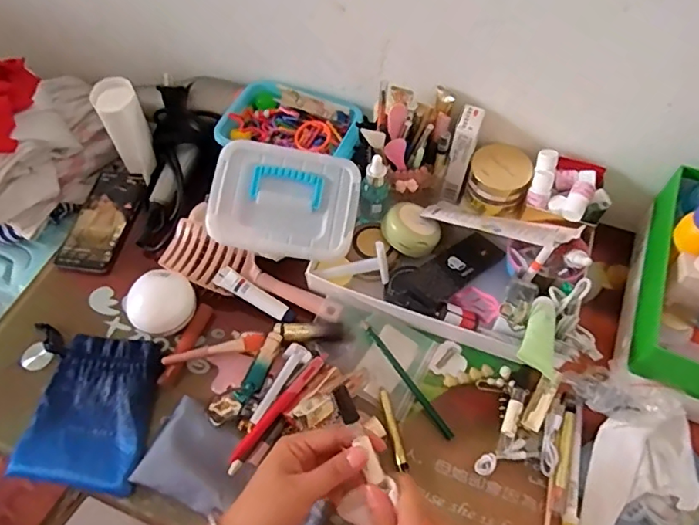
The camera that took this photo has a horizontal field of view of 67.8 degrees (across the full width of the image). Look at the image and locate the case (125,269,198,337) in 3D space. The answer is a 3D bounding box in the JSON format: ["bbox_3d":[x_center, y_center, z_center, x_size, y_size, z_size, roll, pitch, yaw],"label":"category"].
[{"bbox_3d":[-0.219,0.047,0.606,0.074,0.024,0.074,0,83,-2],"label":"case"}]

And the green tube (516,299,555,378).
[{"bbox_3d":[0.184,0.065,0.501,0.032,0.013,0.107,19,38,14],"label":"green tube"}]

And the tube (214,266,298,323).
[{"bbox_3d":[-0.114,0.040,0.621,0.103,0.019,0.026,29,65,18],"label":"tube"}]

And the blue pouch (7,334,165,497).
[{"bbox_3d":[-0.274,0.156,0.560,0.125,0.013,0.152,6,60,6],"label":"blue pouch"}]

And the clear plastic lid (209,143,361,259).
[{"bbox_3d":[-0.076,-0.073,0.620,0.170,0.014,0.128,8,80,-3],"label":"clear plastic lid"}]

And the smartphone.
[{"bbox_3d":[-0.334,-0.056,0.702,0.080,0.016,0.155,8,60,7],"label":"smartphone"}]

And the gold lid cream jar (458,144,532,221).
[{"bbox_3d":[0.188,-0.101,0.662,0.074,0.061,0.076,-1,59,2],"label":"gold lid cream jar"}]

